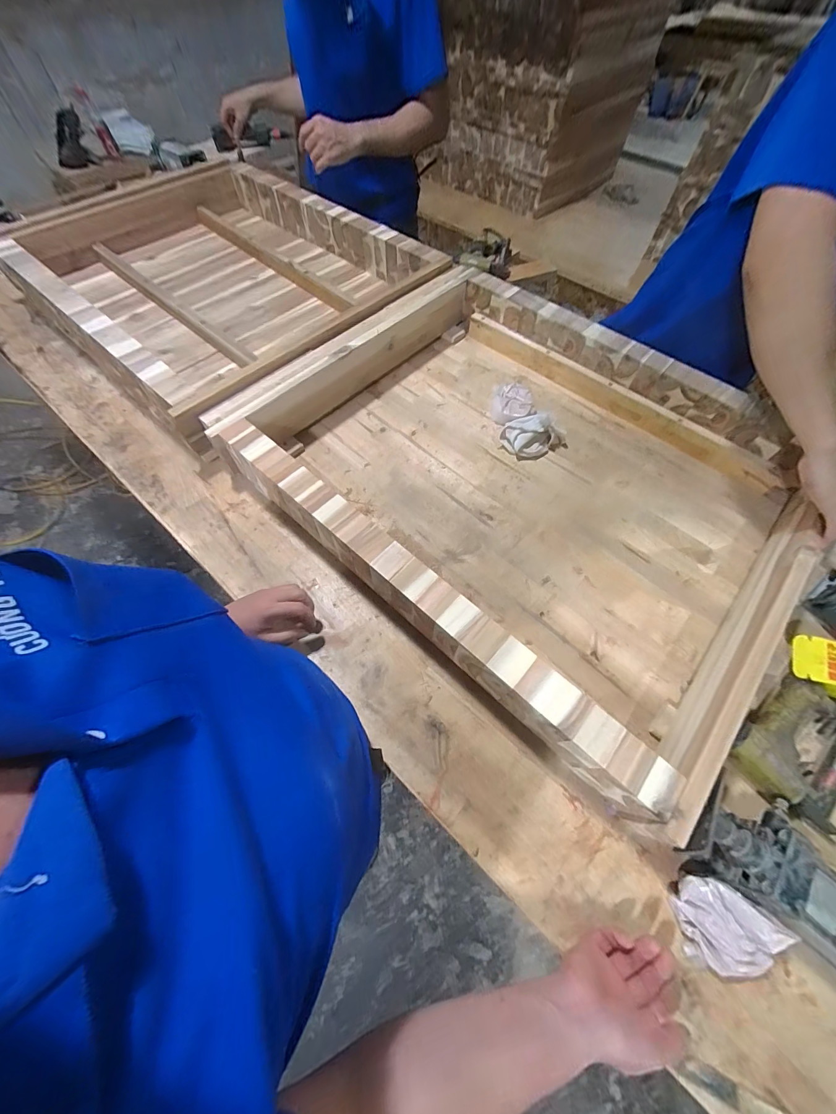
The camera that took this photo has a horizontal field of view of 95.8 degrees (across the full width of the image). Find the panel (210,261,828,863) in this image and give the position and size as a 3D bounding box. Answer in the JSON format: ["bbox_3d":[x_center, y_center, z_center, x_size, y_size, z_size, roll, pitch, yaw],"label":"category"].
[{"bbox_3d":[0.171,-0.165,0.663,0.830,0.109,0.676,39,68,18],"label":"panel"}]

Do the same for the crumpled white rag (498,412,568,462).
[{"bbox_3d":[0.229,-0.236,0.735,0.129,0.054,0.081,4,62,1],"label":"crumpled white rag"}]

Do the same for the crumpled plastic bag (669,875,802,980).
[{"bbox_3d":[0.323,0.395,0.401,0.090,0.019,0.085,-45,59,-5],"label":"crumpled plastic bag"}]

